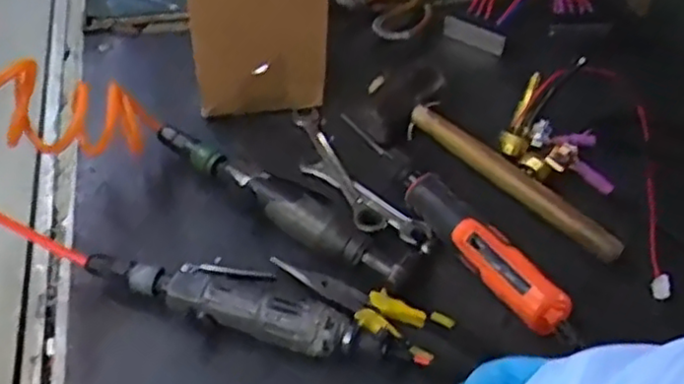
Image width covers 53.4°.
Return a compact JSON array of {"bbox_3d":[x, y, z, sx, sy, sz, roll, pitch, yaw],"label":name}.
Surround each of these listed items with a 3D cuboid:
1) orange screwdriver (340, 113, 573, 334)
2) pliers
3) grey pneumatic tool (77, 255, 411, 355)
[{"bbox_3d":[0.083,0.014,0.626,0.035,0.042,0.305,-27,55,-24],"label":"orange screwdriver"},{"bbox_3d":[0.010,0.093,0.570,0.158,0.015,0.045,23,51,16],"label":"pliers"},{"bbox_3d":[-0.079,0.090,0.556,0.262,0.036,0.051,14,49,9],"label":"grey pneumatic tool"}]

